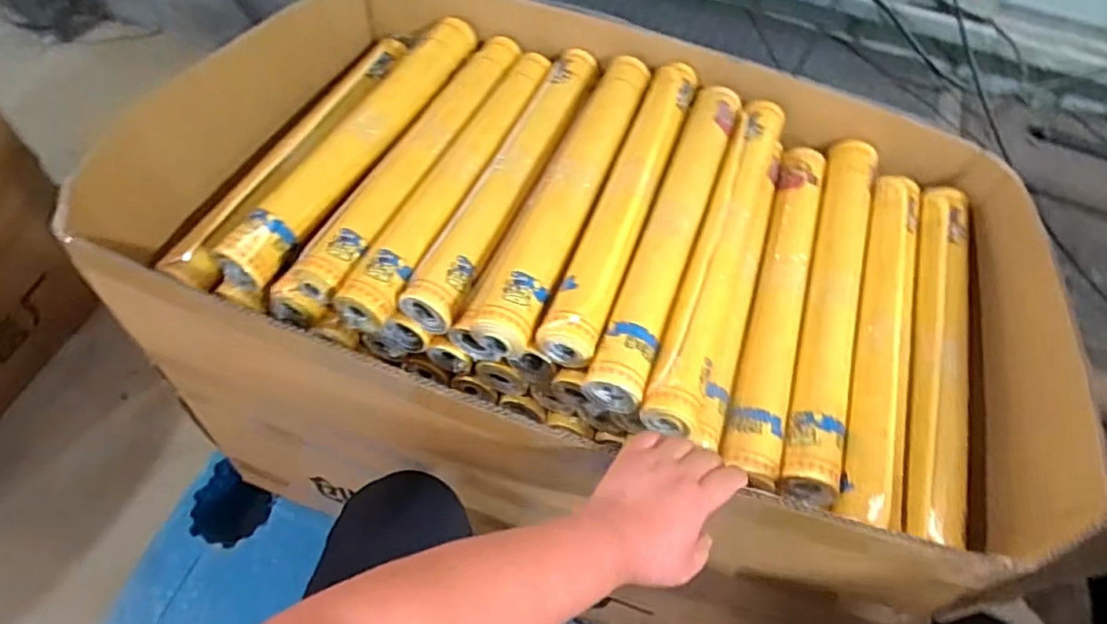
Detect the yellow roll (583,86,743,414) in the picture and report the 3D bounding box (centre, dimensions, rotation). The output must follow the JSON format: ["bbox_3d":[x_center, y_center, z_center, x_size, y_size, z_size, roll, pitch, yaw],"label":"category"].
[{"bbox_3d":[0.146,-0.105,0.750,0.065,0.054,0.491,19,56,8],"label":"yellow roll"}]

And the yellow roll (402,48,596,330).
[{"bbox_3d":[-0.049,-0.178,0.797,0.070,0.054,0.470,20,56,9],"label":"yellow roll"}]

